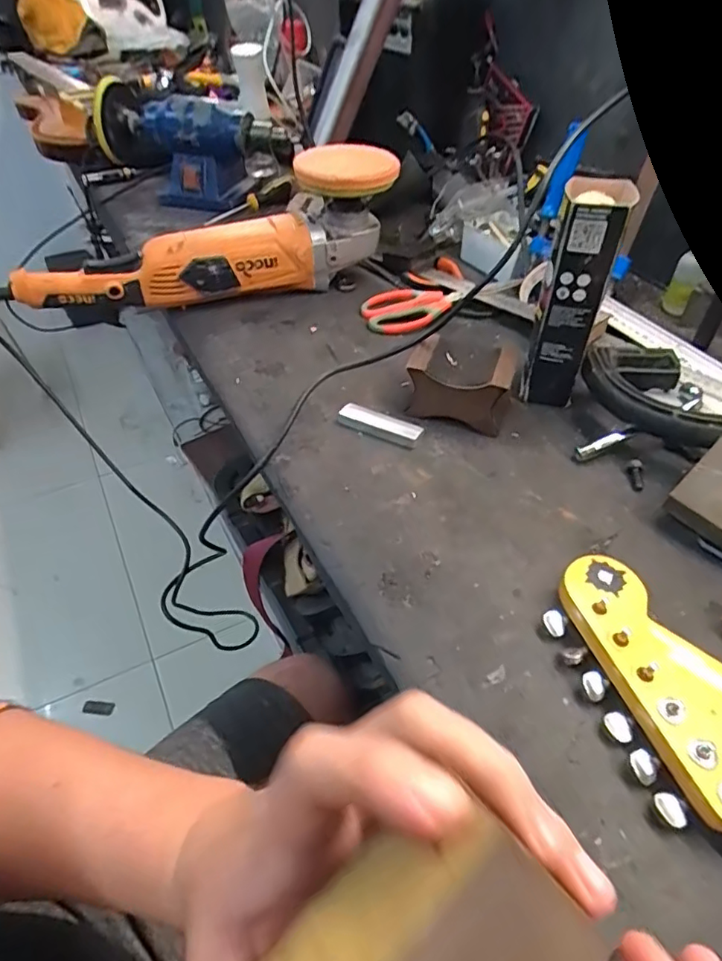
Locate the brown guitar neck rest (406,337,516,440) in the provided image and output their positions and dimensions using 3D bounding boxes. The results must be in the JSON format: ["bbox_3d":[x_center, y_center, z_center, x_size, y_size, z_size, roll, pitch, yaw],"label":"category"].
[{"bbox_3d":[0.095,-0.093,0.540,0.095,0.060,0.071,10,46,9],"label":"brown guitar neck rest"}]

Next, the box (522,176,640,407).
[{"bbox_3d":[0.194,-0.165,0.517,0.049,0.186,0.070,15,47,14],"label":"box"}]

